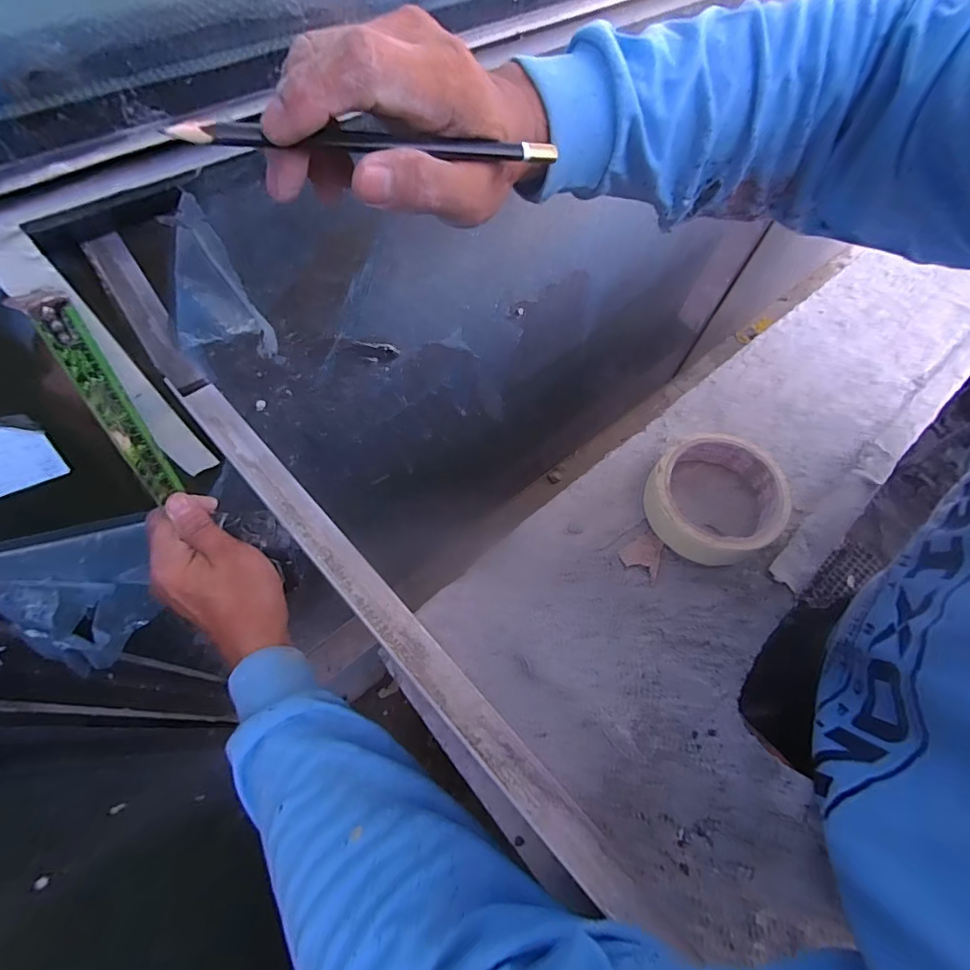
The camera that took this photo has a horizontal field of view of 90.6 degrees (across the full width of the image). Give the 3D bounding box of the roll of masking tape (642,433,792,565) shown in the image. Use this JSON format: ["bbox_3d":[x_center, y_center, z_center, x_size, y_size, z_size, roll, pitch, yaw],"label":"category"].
[{"bbox_3d":[0.156,0.009,0.328,0.098,0.030,0.083,-38,72,-21],"label":"roll of masking tape"}]

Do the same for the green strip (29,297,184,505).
[{"bbox_3d":[-0.220,-0.043,0.286,0.011,0.135,0.017,-1,44,-2],"label":"green strip"}]

